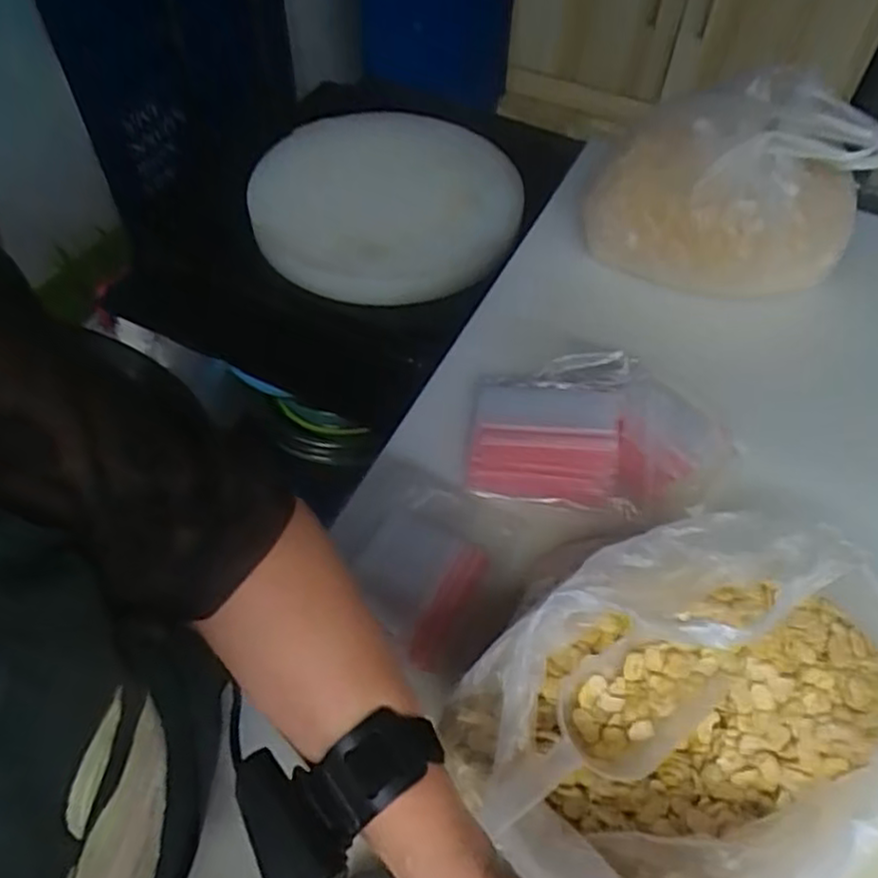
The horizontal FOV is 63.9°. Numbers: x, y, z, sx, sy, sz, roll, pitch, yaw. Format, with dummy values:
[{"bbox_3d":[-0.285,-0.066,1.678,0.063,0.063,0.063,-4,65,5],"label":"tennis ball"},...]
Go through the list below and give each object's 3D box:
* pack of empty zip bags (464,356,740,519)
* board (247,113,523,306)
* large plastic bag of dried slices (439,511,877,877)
[{"bbox_3d":[0.161,-0.007,0.715,0.249,0.023,0.173,7,61,5],"label":"pack of empty zip bags"},{"bbox_3d":[-0.092,-0.378,1.128,0.425,0.045,0.470,8,53,8],"label":"board"},{"bbox_3d":[0.179,0.181,0.476,0.293,0.130,0.218,-25,59,-19],"label":"large plastic bag of dried slices"}]

